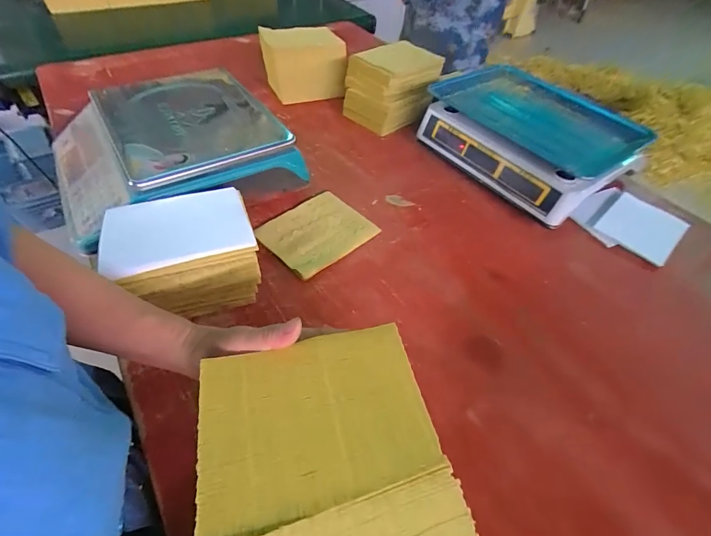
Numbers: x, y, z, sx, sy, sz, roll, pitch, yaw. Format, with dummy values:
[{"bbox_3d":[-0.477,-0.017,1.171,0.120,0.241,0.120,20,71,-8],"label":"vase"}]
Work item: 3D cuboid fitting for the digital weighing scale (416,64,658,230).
[{"bbox_3d":[0.337,-0.256,0.702,0.299,0.113,0.348,-29,58,-26],"label":"digital weighing scale"}]

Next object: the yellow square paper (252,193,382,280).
[{"bbox_3d":[-0.061,-0.058,0.546,0.153,0.011,0.128,-35,60,-29],"label":"yellow square paper"}]

